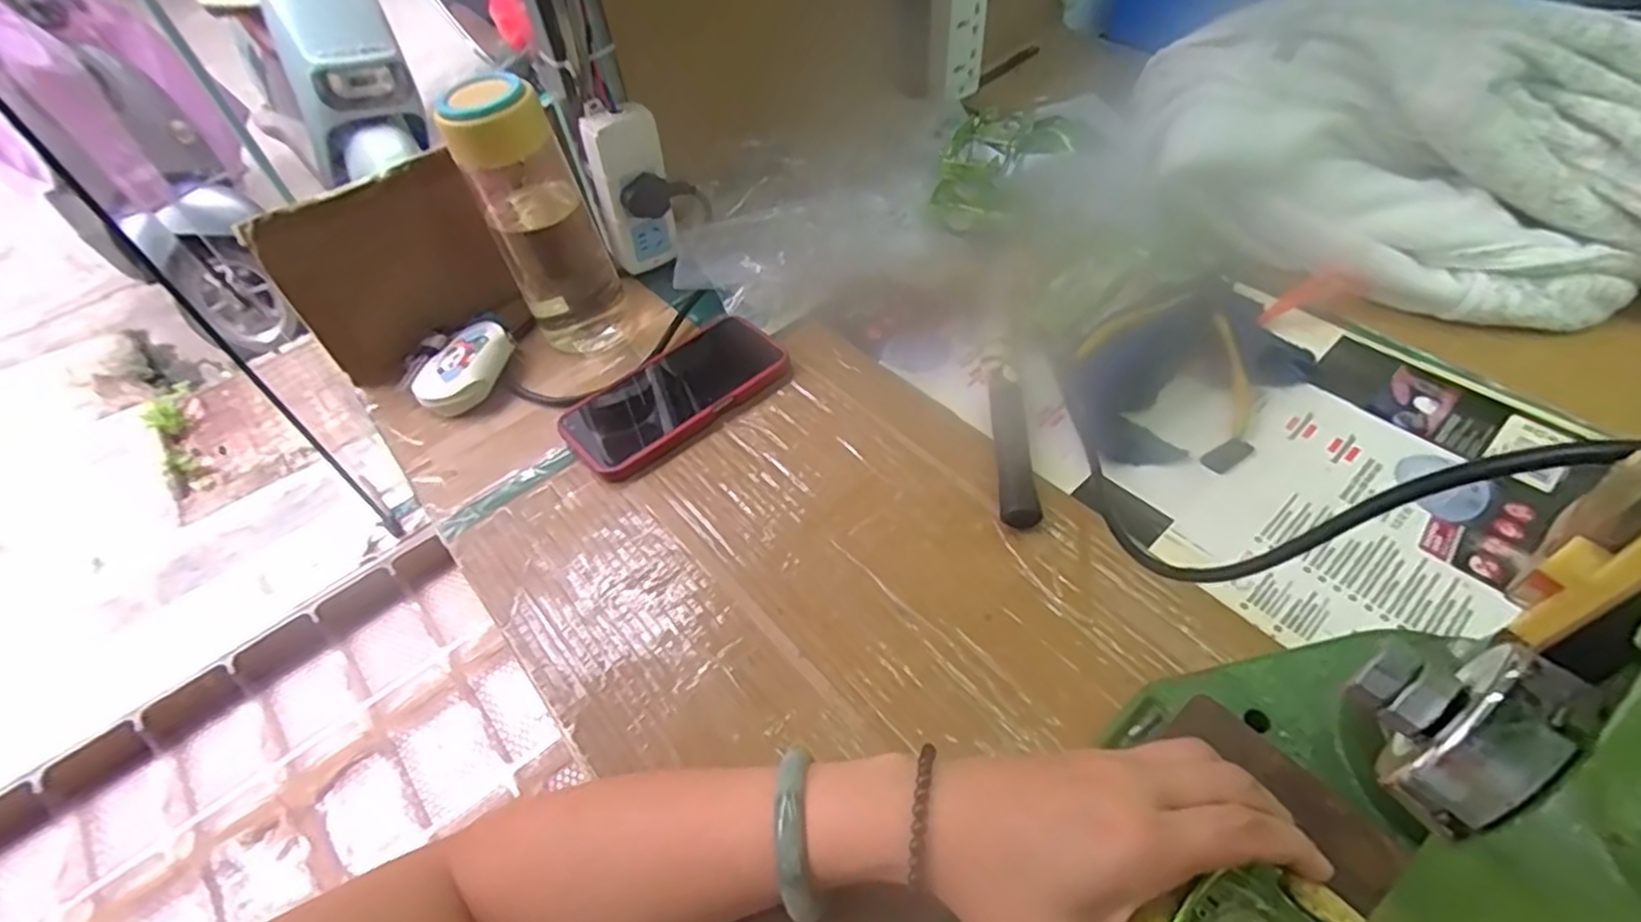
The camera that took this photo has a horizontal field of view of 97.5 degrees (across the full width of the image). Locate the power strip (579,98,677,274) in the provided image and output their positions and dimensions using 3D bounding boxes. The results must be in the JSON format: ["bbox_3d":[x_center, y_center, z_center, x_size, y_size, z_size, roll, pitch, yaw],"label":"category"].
[{"bbox_3d":[-0.153,-0.220,0.592,0.061,0.126,0.032,-24,53,-13],"label":"power strip"}]

